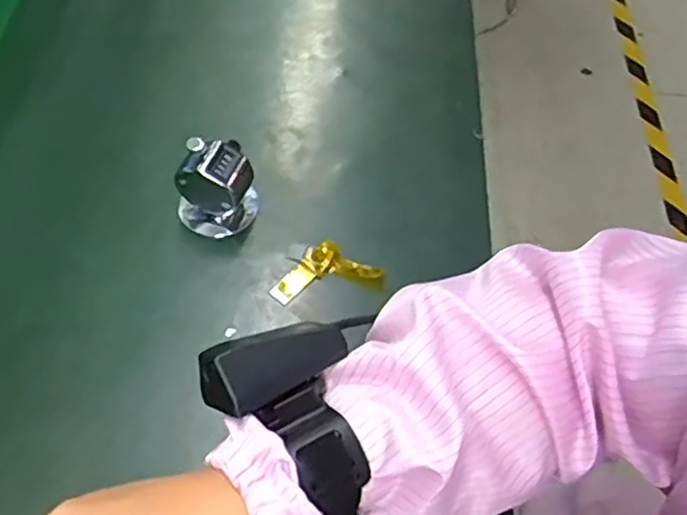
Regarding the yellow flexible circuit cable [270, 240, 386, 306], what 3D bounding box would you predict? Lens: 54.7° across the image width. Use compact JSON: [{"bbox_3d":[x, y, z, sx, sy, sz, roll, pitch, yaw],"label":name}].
[{"bbox_3d":[-0.012,0.007,0.431,0.070,0.009,0.035,-10,58,-12],"label":"yellow flexible circuit cable"}]

